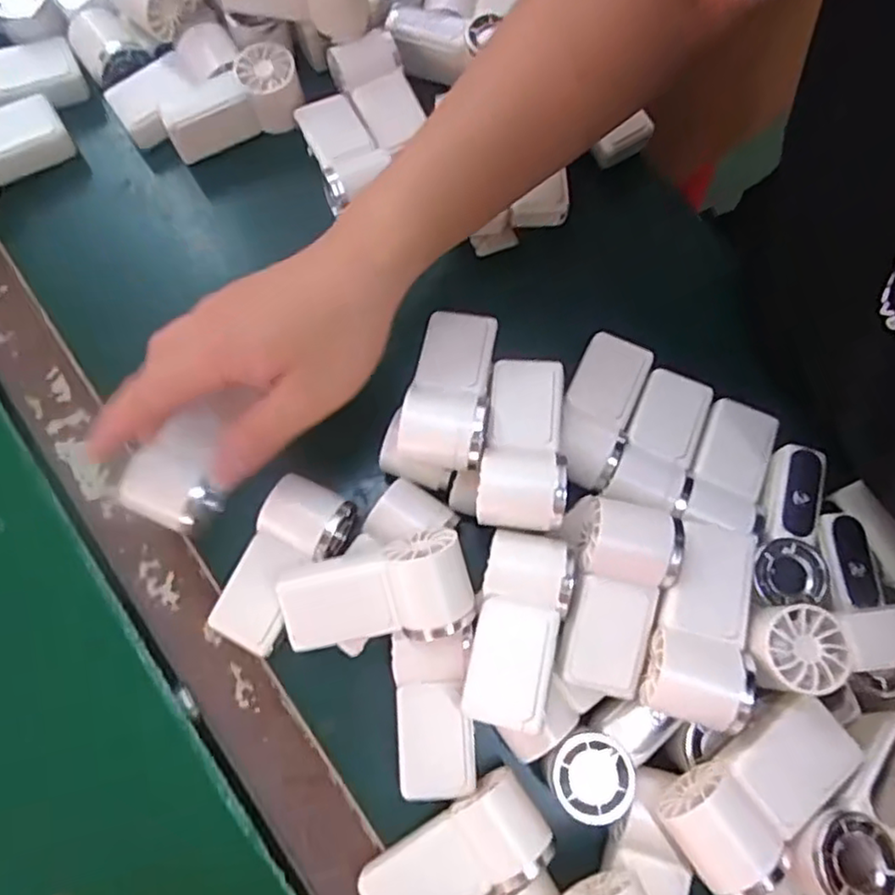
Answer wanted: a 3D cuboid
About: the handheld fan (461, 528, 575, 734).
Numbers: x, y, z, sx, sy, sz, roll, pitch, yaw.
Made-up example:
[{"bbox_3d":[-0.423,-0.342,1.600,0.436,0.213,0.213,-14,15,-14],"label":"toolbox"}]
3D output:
[{"bbox_3d":[0.034,0.091,0.336,0.046,0.039,0.092,11,76,2],"label":"handheld fan"}]

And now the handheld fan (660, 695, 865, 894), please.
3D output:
[{"bbox_3d":[0.145,0.159,0.310,0.093,0.046,0.043,-35,78,-9],"label":"handheld fan"}]

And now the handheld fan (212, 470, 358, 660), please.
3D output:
[{"bbox_3d":[-0.092,0.065,0.371,0.044,0.035,0.091,30,77,7],"label":"handheld fan"}]

